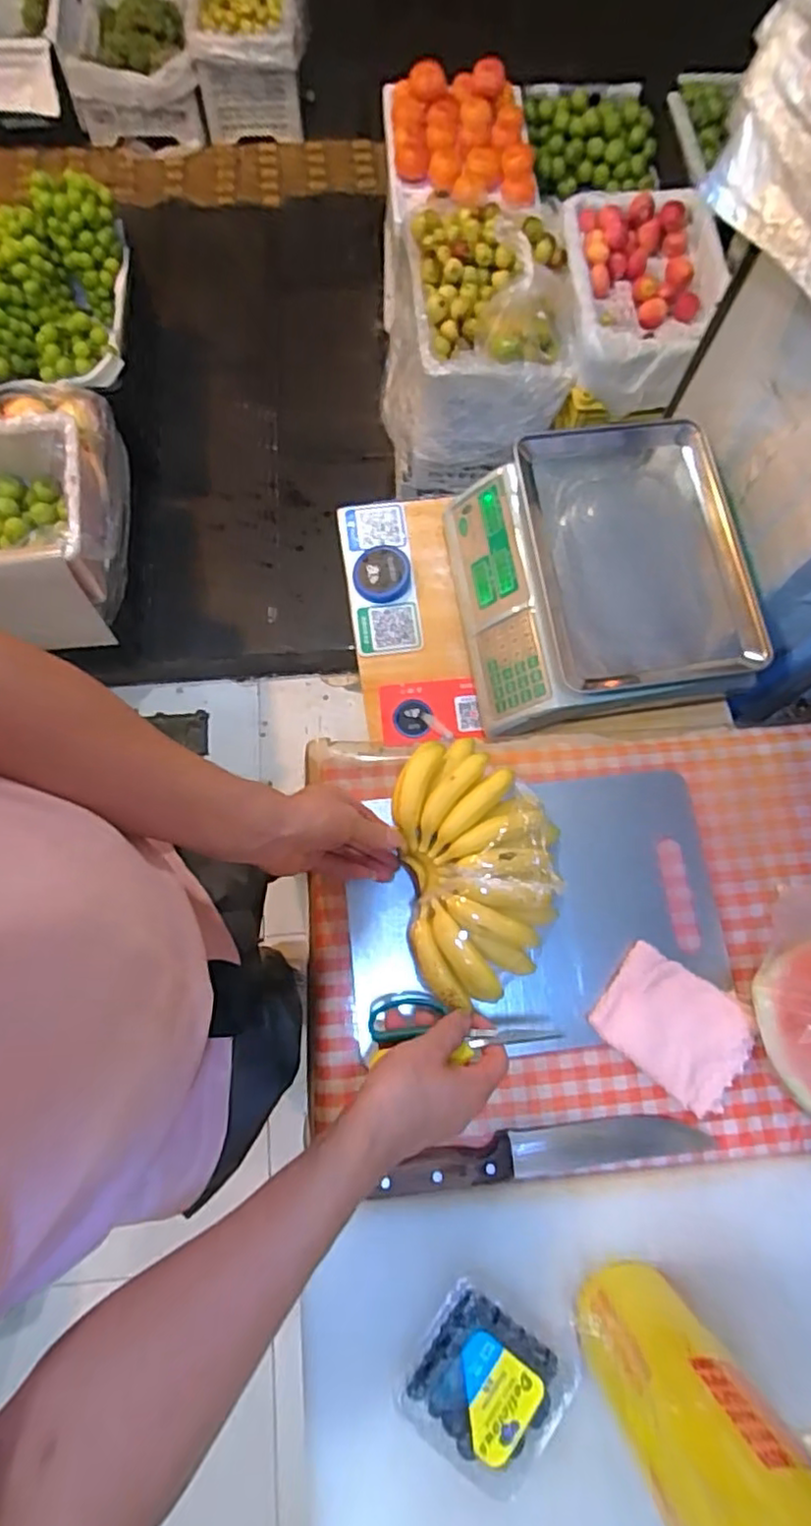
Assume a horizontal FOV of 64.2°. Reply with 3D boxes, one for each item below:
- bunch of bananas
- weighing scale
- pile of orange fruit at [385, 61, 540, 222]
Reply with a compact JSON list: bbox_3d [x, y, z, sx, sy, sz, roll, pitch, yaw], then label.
[{"bbox_3d":[0.064,0.086,0.563,0.128,0.053,0.220,-8,75,-3],"label":"bunch of bananas"},{"bbox_3d":[0.236,-0.220,0.788,0.321,0.120,0.336,-7,74,-3],"label":"weighing scale"},{"bbox_3d":[0.115,-1.247,1.316,0.290,0.090,0.409,-4,74,-2],"label":"pile of orange fruit"}]

